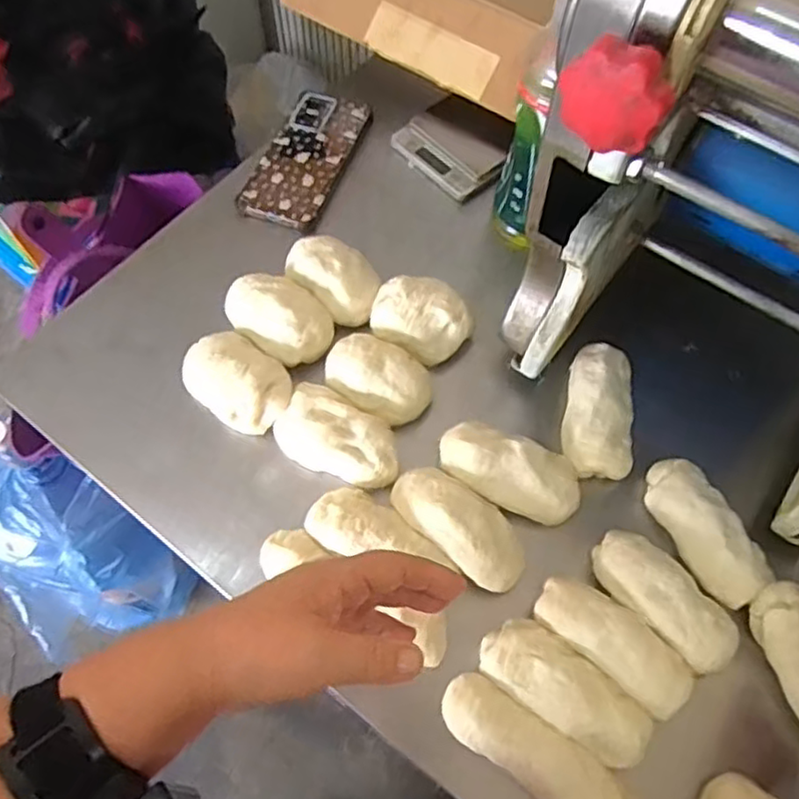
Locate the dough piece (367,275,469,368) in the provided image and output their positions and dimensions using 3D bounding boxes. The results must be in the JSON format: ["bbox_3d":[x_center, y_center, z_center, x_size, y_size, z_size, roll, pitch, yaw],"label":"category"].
[{"bbox_3d":[0.017,-0.067,0.566,0.083,0.045,0.067,33,67,14],"label":"dough piece"}]

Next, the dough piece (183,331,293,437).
[{"bbox_3d":[-0.128,-0.014,0.535,0.095,0.043,0.064,39,69,16],"label":"dough piece"}]

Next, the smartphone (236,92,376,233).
[{"bbox_3d":[-0.091,-0.237,0.658,0.078,0.007,0.167,21,65,8],"label":"smartphone"}]

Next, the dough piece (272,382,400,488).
[{"bbox_3d":[-0.045,0.031,0.518,0.098,0.042,0.052,26,66,11],"label":"dough piece"}]

